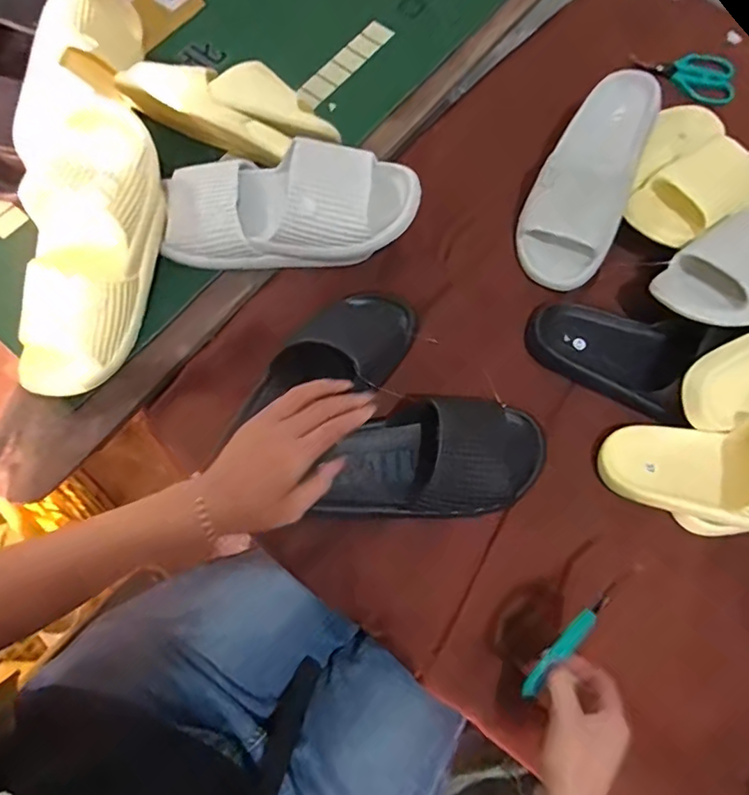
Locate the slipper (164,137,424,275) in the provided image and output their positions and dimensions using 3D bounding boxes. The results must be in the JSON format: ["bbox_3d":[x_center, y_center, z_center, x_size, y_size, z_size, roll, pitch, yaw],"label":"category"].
[{"bbox_3d":[-0.093,-0.205,0.574,0.276,0.095,0.103,2,73,-1],"label":"slipper"}]

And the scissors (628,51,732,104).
[{"bbox_3d":[0.434,-0.462,0.734,0.141,0.017,0.082,20,73,4],"label":"scissors"}]

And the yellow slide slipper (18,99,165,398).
[{"bbox_3d":[-0.301,-0.150,0.526,0.120,0.098,0.298,13,94,3],"label":"yellow slide slipper"}]

